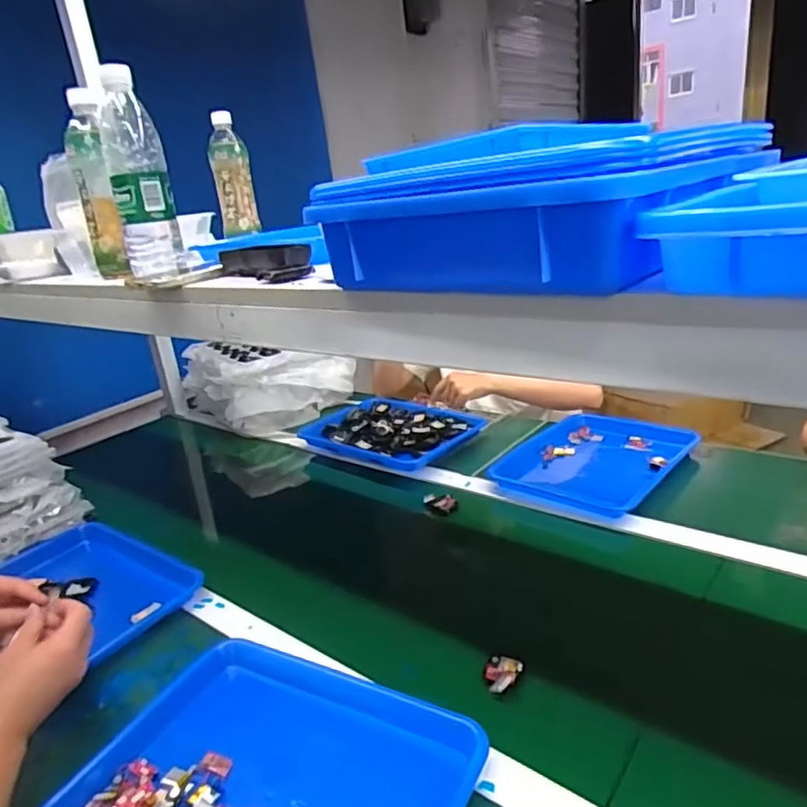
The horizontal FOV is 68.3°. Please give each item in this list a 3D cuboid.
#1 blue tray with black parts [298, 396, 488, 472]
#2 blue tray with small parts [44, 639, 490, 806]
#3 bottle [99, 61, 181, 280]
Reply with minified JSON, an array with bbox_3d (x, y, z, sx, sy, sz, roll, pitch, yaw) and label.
[{"bbox_3d":[-0.035,0.051,1.232,0.366,0.038,0.242,8,26,33],"label":"blue tray with black parts"},{"bbox_3d":[-0.117,0.345,0.523,0.335,0.056,0.261,4,24,27],"label":"blue tray with small parts"},{"bbox_3d":[-0.301,-0.254,0.675,0.065,0.211,0.073,-14,22,-17],"label":"bottle"}]

